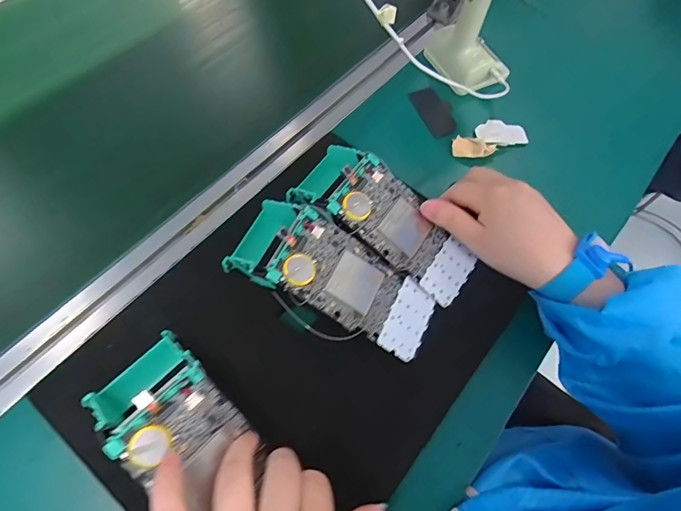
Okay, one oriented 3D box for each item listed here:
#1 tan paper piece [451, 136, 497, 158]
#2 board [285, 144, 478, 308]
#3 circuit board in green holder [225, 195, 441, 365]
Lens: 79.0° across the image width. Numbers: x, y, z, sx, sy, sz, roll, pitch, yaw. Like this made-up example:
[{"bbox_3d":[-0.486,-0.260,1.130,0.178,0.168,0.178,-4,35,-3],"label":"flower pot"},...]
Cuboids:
[{"bbox_3d":[0.143,-0.115,0.445,0.046,0.010,0.027,12,63,3],"label":"tan paper piece"},{"bbox_3d":[0.043,-0.029,0.364,0.166,0.037,0.067,40,67,0],"label":"board"},{"bbox_3d":[-0.004,0.020,0.338,0.167,0.035,0.076,31,64,-6],"label":"circuit board in green holder"}]

